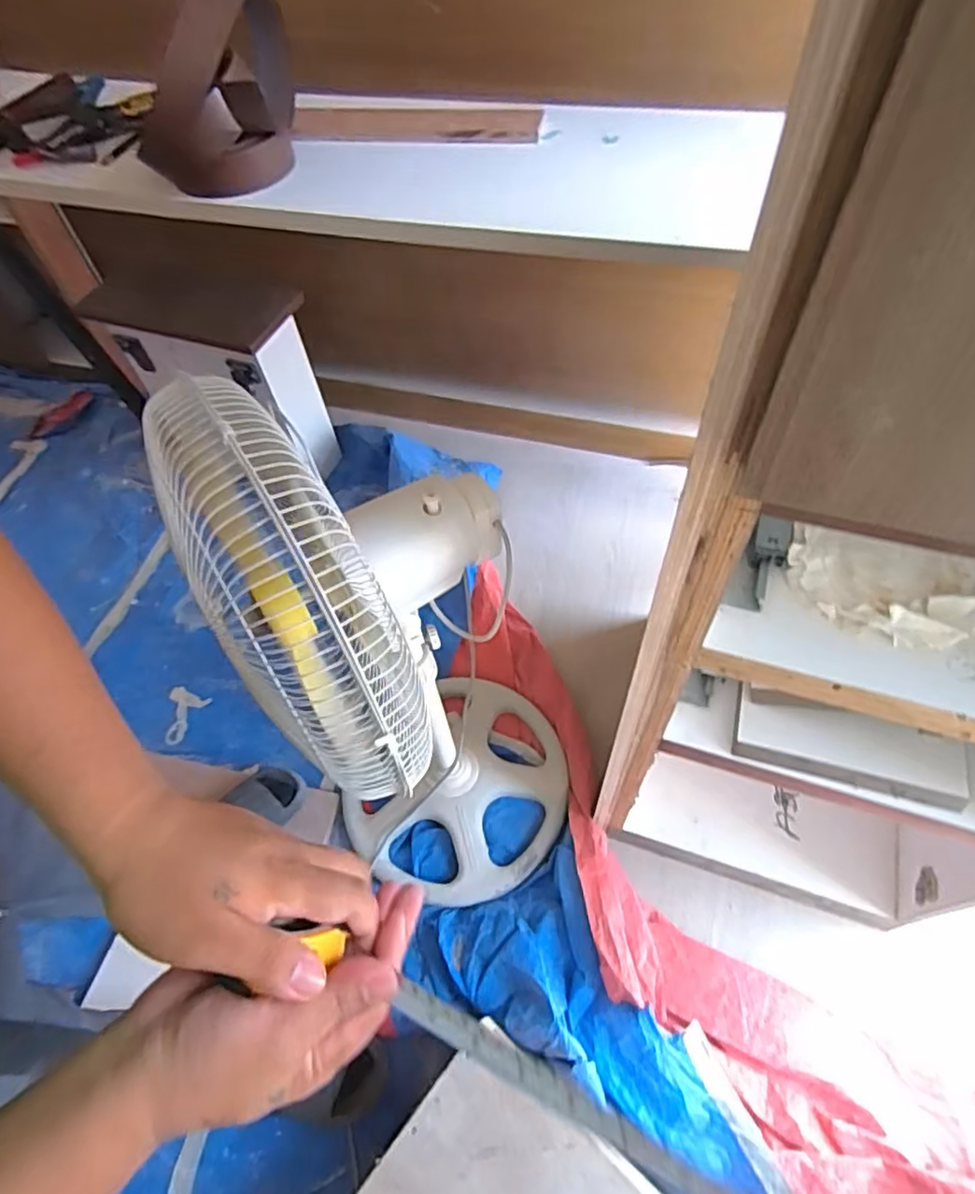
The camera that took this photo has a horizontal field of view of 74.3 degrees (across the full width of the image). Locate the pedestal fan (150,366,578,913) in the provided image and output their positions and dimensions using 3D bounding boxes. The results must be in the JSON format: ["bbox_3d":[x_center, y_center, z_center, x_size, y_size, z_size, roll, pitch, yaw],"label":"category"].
[{"bbox_3d":[-0.067,0.113,0.843,0.338,0.851,0.379,5,57,8],"label":"pedestal fan"}]

